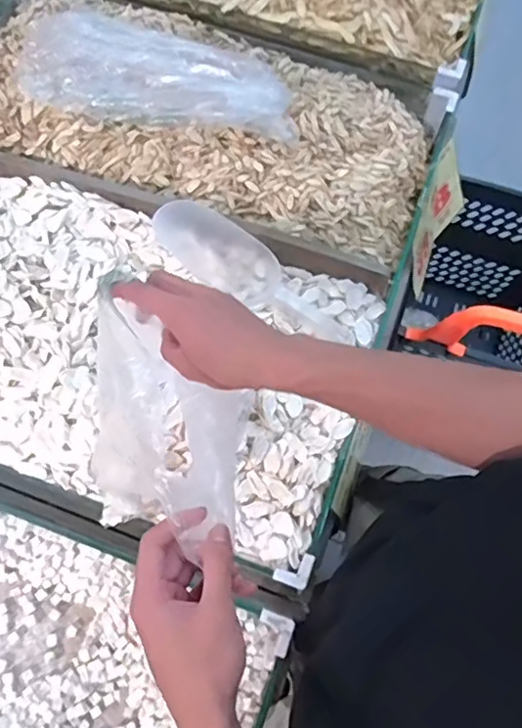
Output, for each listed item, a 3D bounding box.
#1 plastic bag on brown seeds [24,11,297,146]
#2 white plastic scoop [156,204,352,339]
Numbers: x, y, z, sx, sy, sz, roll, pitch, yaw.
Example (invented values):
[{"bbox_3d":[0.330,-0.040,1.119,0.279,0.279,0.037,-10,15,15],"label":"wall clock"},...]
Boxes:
[{"bbox_3d":[-0.154,-0.394,0.816,0.392,0.068,0.144,19,73,7],"label":"plastic bag on brown seeds"},{"bbox_3d":[-0.009,-0.118,0.749,0.274,0.073,0.087,36,75,12],"label":"white plastic scoop"}]

